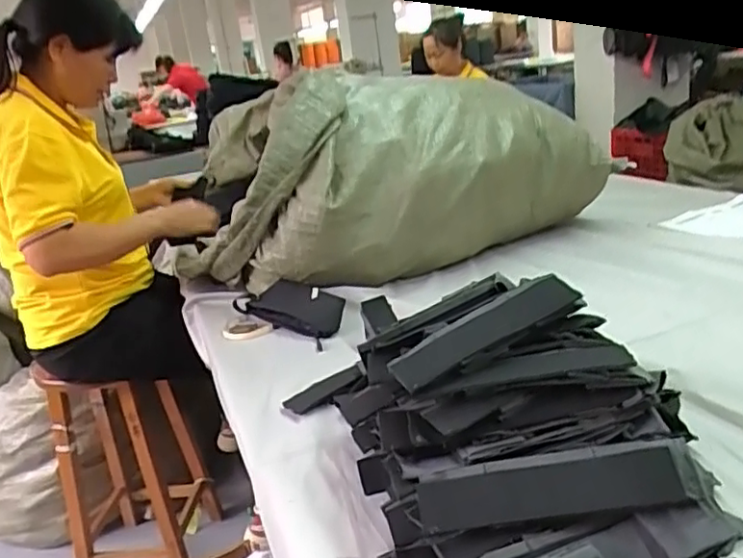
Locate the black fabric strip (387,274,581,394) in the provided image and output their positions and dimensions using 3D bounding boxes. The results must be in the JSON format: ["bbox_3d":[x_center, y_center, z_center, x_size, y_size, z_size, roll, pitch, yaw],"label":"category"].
[{"bbox_3d":[0.105,0.047,0.573,0.186,0.020,0.046,-26,23,-15],"label":"black fabric strip"}]

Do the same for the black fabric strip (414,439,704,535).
[{"bbox_3d":[0.134,0.155,0.470,0.199,0.020,0.046,-14,53,14],"label":"black fabric strip"}]

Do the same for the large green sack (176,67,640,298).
[{"bbox_3d":[0.057,-0.211,1.283,0.834,0.354,0.301,-17,22,-25],"label":"large green sack"}]

